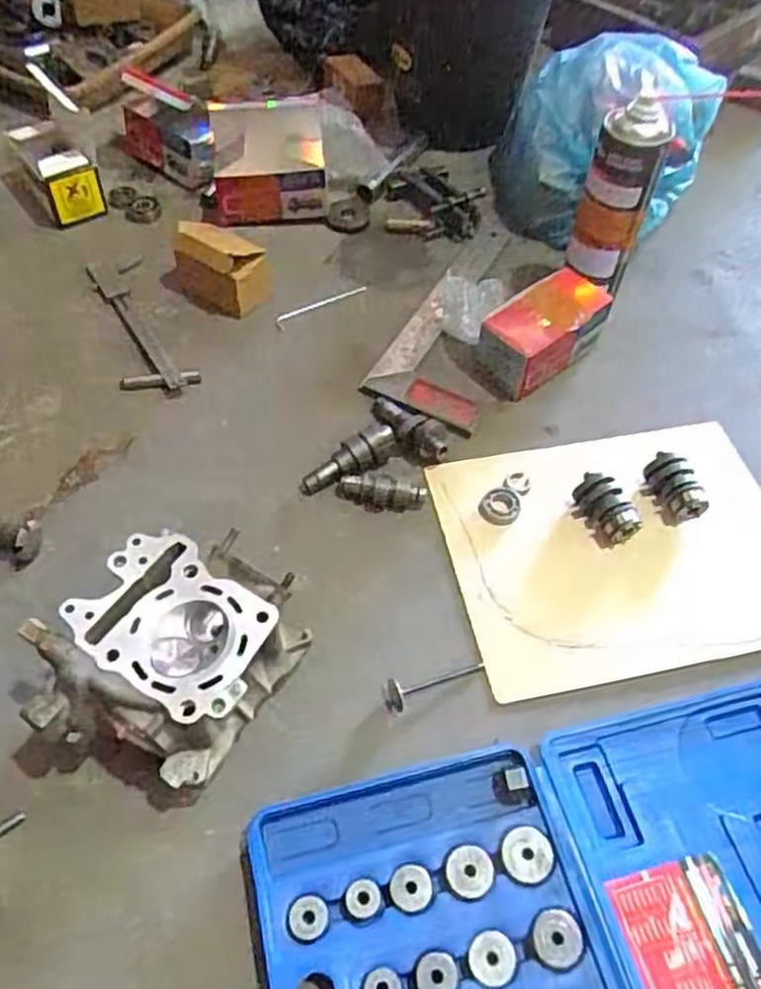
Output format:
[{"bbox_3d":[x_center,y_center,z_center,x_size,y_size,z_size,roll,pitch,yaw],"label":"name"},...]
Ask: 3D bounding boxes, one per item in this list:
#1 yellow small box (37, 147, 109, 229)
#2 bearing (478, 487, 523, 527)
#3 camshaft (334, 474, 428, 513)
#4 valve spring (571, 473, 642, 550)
[{"bbox_3d":[-0.353,-0.351,0.859,0.062,0.073,0.040,-19,57,-13],"label":"yellow small box"},{"bbox_3d":[0.105,0.011,0.654,0.035,0.007,0.038,0,55,0],"label":"bearing"},{"bbox_3d":[0.000,-0.003,0.649,0.078,0.020,0.028,7,55,5],"label":"camshaft"},{"bbox_3d":[0.192,0.012,0.638,0.035,0.032,0.058,-22,58,-14],"label":"valve spring"}]

